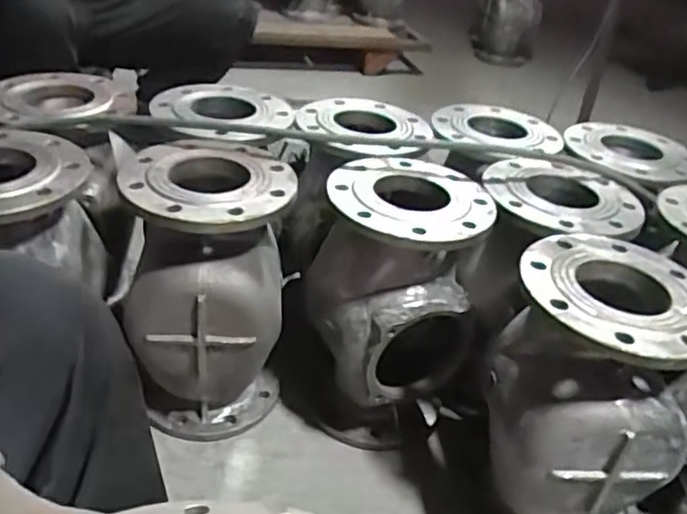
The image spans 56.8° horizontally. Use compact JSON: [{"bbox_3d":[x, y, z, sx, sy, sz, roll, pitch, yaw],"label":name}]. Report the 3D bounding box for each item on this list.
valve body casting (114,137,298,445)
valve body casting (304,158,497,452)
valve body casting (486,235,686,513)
[{"bbox_3d":[-0.182,0.050,0.876,0.200,0.358,0.207,4,34,-5],"label":"valve body casting"},{"bbox_3d":[0.056,0.073,0.896,0.228,0.364,0.215,7,34,-1],"label":"valve body casting"},{"bbox_3d":[0.277,0.185,0.772,0.213,0.363,0.230,15,35,12],"label":"valve body casting"}]

